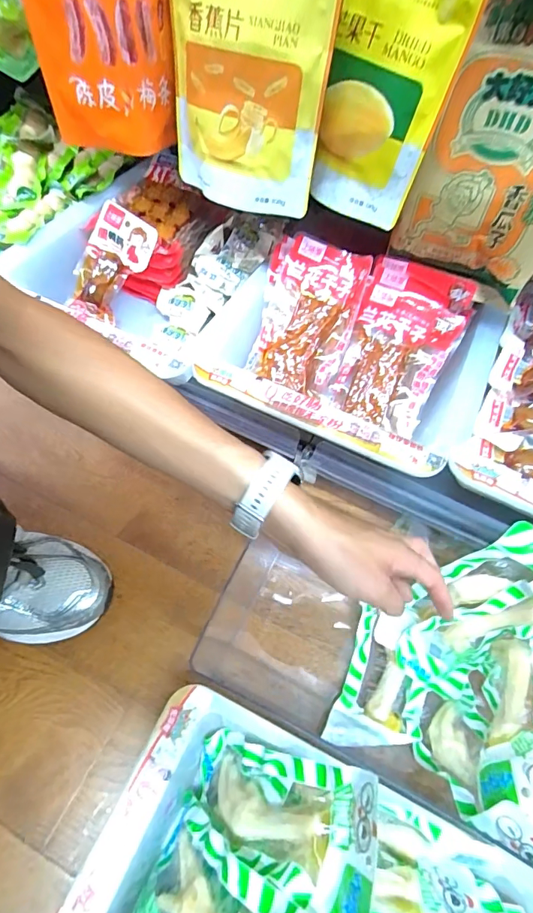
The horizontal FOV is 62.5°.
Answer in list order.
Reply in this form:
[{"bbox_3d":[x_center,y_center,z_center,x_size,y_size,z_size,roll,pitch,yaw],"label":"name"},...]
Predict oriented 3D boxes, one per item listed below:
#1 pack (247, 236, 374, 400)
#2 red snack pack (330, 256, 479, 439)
[{"bbox_3d":[0.036,-0.144,0.455,0.108,0.033,0.141,26,98,22],"label":"pack"},{"bbox_3d":[0.133,-0.109,0.449,0.100,0.033,0.162,22,93,10],"label":"red snack pack"}]

